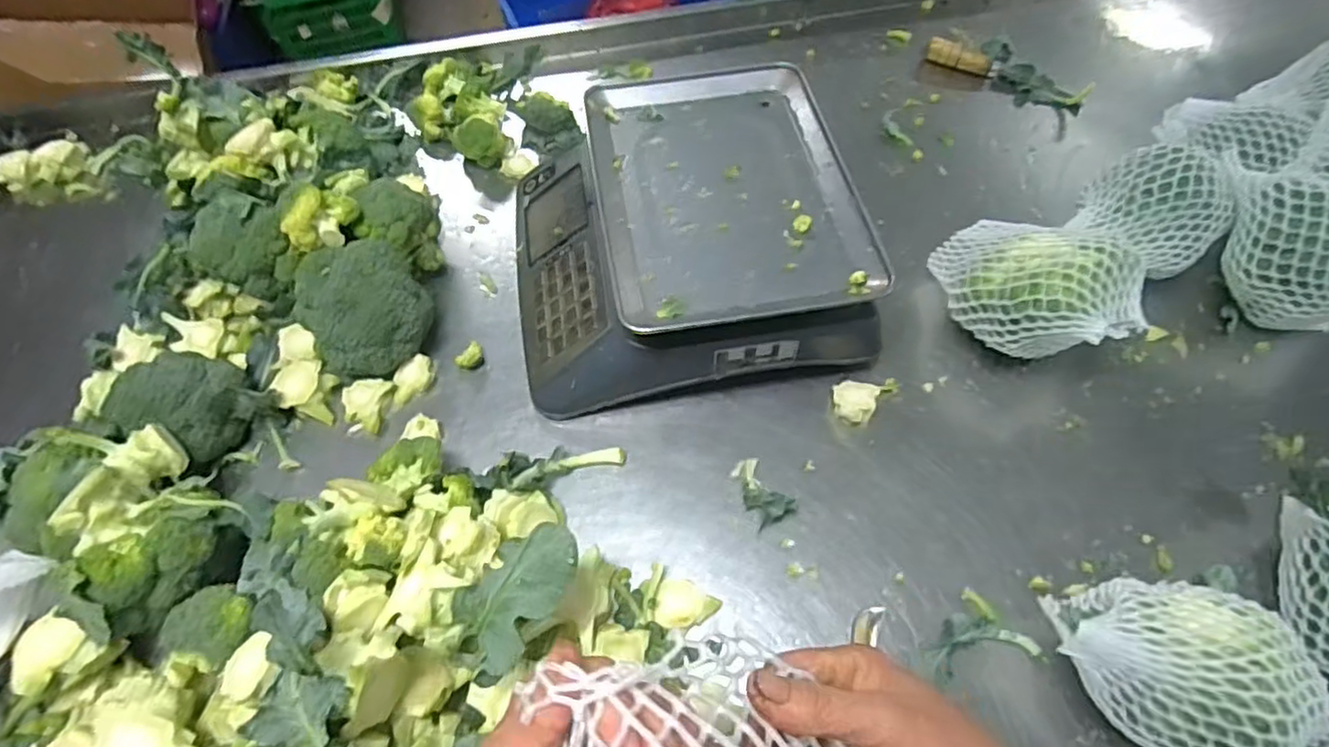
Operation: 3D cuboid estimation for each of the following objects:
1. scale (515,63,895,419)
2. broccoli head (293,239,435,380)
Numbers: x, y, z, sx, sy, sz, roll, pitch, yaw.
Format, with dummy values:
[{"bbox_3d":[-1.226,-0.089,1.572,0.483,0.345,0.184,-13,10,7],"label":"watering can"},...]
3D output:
[{"bbox_3d":[0.009,-0.152,0.679,0.334,0.115,0.338,-10,60,-4],"label":"scale"},{"bbox_3d":[-0.291,-0.063,0.649,0.116,0.089,0.103,-25,62,-12],"label":"broccoli head"}]

